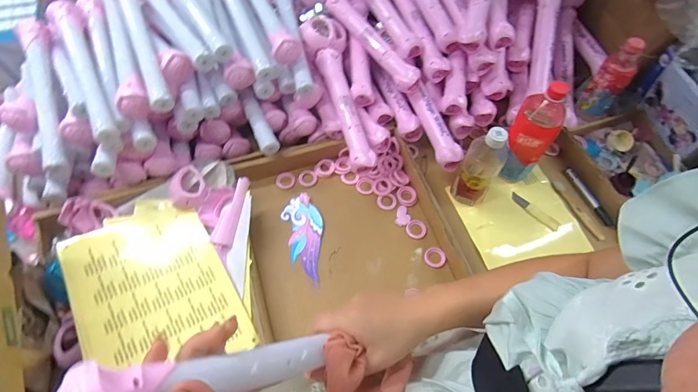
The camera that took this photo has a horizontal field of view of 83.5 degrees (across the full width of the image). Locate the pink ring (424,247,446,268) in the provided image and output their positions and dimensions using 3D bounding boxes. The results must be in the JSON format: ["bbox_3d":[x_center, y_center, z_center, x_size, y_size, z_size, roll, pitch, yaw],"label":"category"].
[{"bbox_3d":[0.157,0.111,0.710,0.038,0.007,0.039,1,62,-2],"label":"pink ring"}]

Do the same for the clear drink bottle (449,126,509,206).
[{"bbox_3d":[0.238,-0.055,0.703,0.065,0.184,0.068,27,64,12],"label":"clear drink bottle"}]

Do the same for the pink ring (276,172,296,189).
[{"bbox_3d":[-0.127,-0.033,0.784,0.038,0.004,0.036,1,62,-2],"label":"pink ring"}]

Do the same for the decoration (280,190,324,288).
[{"bbox_3d":[-0.078,0.076,0.727,0.071,0.011,0.167,-14,65,-10],"label":"decoration"}]

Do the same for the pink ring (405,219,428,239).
[{"bbox_3d":[0.127,0.063,0.736,0.039,0.006,0.036,1,62,-2],"label":"pink ring"}]

